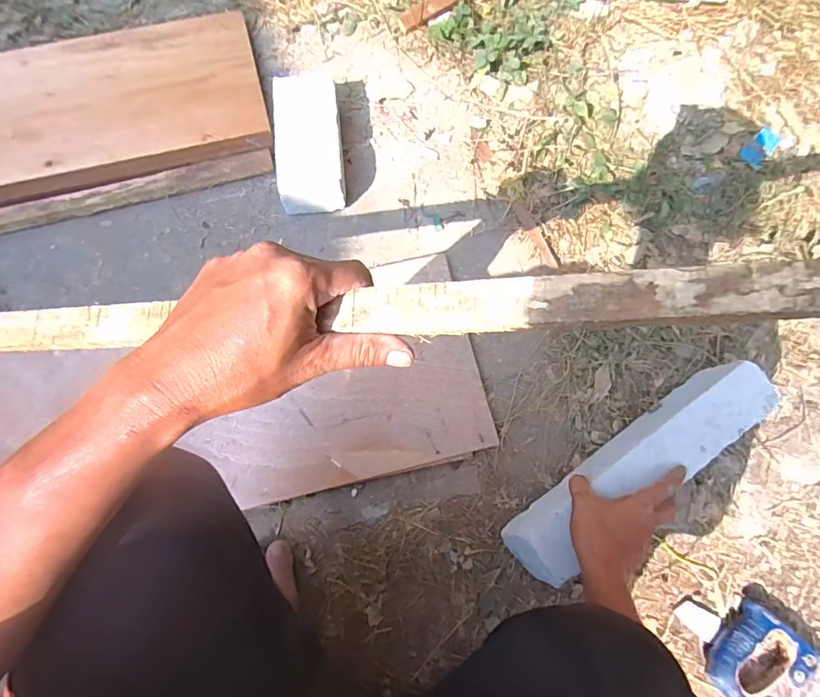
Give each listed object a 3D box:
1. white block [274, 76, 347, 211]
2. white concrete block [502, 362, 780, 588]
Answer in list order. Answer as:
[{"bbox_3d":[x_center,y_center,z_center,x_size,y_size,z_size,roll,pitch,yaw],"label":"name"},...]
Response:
[{"bbox_3d":[-0.157,-0.319,0.728,0.094,0.071,0.203,-5,76,0],"label":"white block"},{"bbox_3d":[0.293,0.150,0.589,0.380,0.105,0.071,-33,81,-7],"label":"white concrete block"}]

